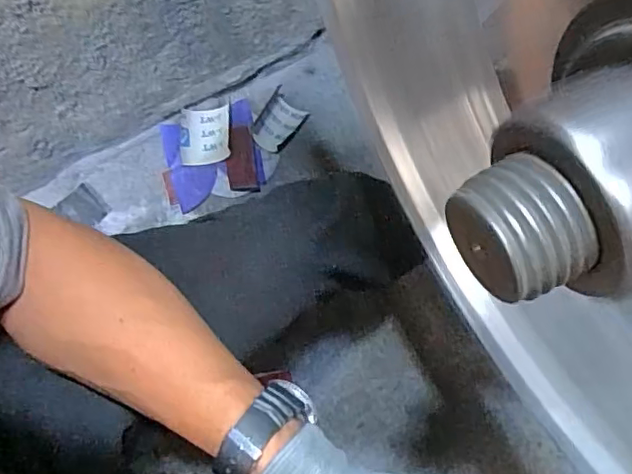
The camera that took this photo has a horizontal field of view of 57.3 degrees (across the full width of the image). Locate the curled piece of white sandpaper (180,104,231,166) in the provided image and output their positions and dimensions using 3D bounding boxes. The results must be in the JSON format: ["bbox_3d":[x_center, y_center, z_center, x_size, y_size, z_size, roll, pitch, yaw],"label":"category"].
[{"bbox_3d":[-0.177,-0.161,0.921,0.077,0.024,0.088,-4,72,0],"label":"curled piece of white sandpaper"}]

